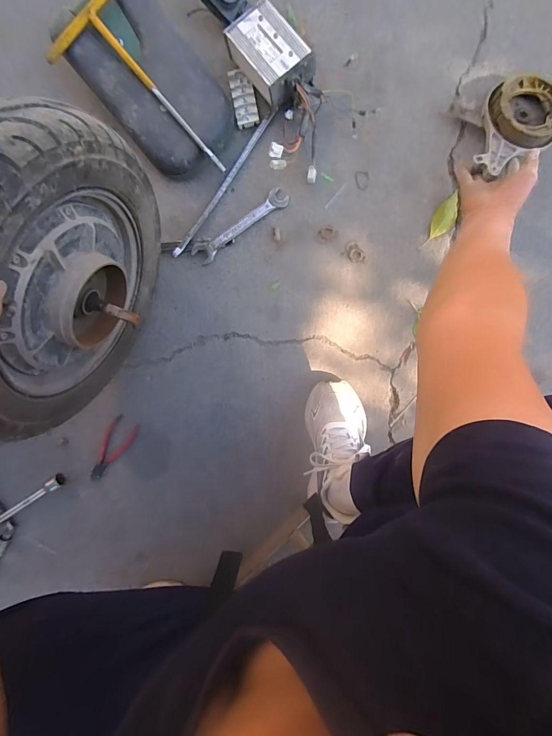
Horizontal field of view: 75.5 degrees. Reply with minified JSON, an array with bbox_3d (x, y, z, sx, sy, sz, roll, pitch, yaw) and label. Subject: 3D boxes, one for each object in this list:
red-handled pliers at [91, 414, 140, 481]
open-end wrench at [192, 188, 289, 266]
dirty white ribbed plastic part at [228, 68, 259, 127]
[{"bbox_3d":[-0.328,0.161,0.707,0.053,0.010,0.144,37,99,-2],"label":"red-handled pliers"},{"bbox_3d":[-0.064,-0.249,0.622,0.184,0.008,0.039,-34,95,8],"label":"open-end wrench"},{"bbox_3d":[-0.052,-0.446,0.592,0.038,0.015,0.080,-9,98,5],"label":"dirty white ribbed plastic part"}]

